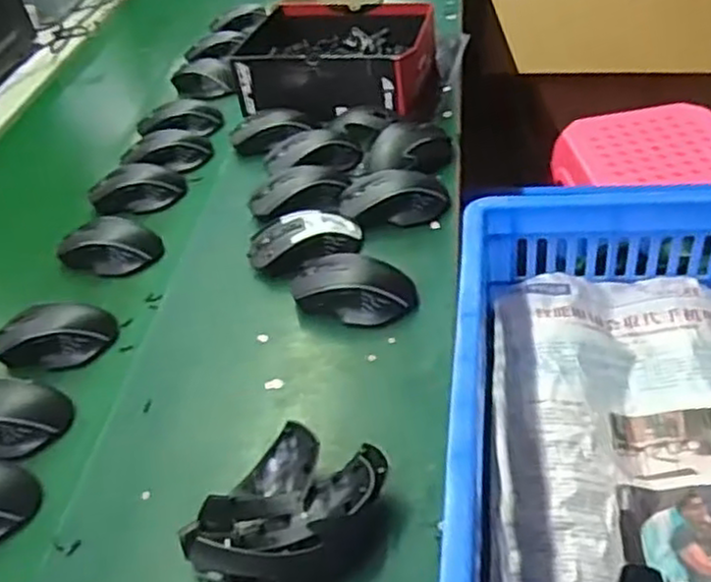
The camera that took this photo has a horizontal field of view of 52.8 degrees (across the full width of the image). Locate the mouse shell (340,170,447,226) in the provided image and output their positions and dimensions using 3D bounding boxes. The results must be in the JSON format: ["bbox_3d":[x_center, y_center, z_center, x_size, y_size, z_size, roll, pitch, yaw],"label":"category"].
[{"bbox_3d":[0.042,-0.104,0.792,0.116,0.035,0.068,-6,41,4],"label":"mouse shell"}]

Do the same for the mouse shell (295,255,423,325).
[{"bbox_3d":[-0.002,-0.001,0.690,0.120,0.041,0.061,7,44,19],"label":"mouse shell"}]

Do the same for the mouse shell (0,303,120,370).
[{"bbox_3d":[-0.297,0.042,0.707,0.110,0.031,0.074,-6,41,4],"label":"mouse shell"}]

